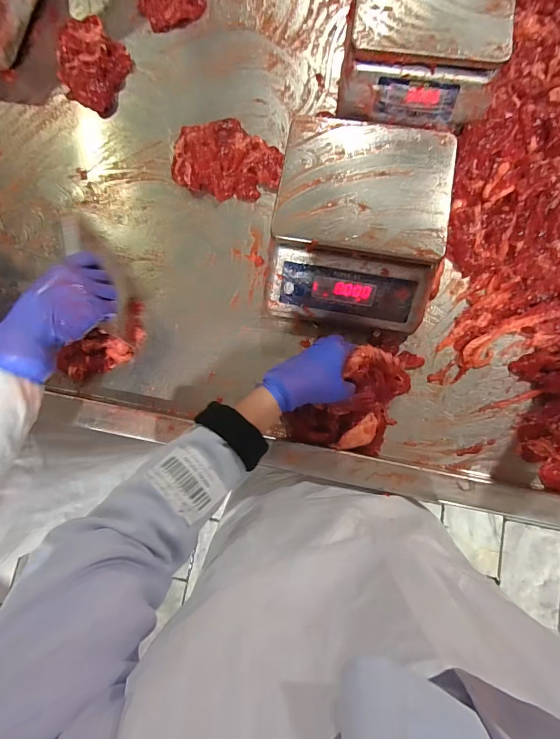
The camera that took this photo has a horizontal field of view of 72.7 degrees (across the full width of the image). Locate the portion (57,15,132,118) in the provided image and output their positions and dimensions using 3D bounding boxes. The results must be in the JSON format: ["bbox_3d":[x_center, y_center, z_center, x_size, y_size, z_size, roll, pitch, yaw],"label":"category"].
[{"bbox_3d":[-0.323,-0.529,0.664,0.121,0.050,0.146,-27,80,-4],"label":"portion"}]

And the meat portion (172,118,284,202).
[{"bbox_3d":[-0.086,-0.347,0.626,0.183,0.037,0.136,24,81,6],"label":"meat portion"}]

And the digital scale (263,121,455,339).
[{"bbox_3d":[0.108,-0.202,0.544,0.219,0.115,0.260,8,82,5],"label":"digital scale"}]

